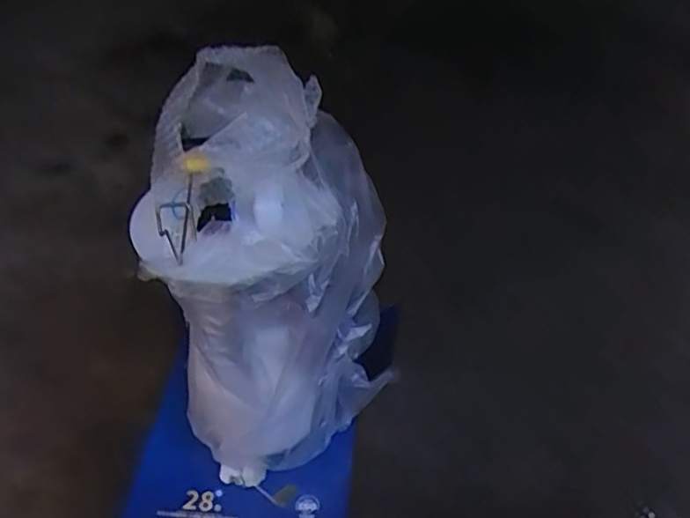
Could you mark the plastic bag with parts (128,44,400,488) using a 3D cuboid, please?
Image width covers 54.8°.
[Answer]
[{"bbox_3d":[-0.074,0.020,0.602,0.192,0.369,0.176,-21,47,-23],"label":"plastic bag with parts"}]

